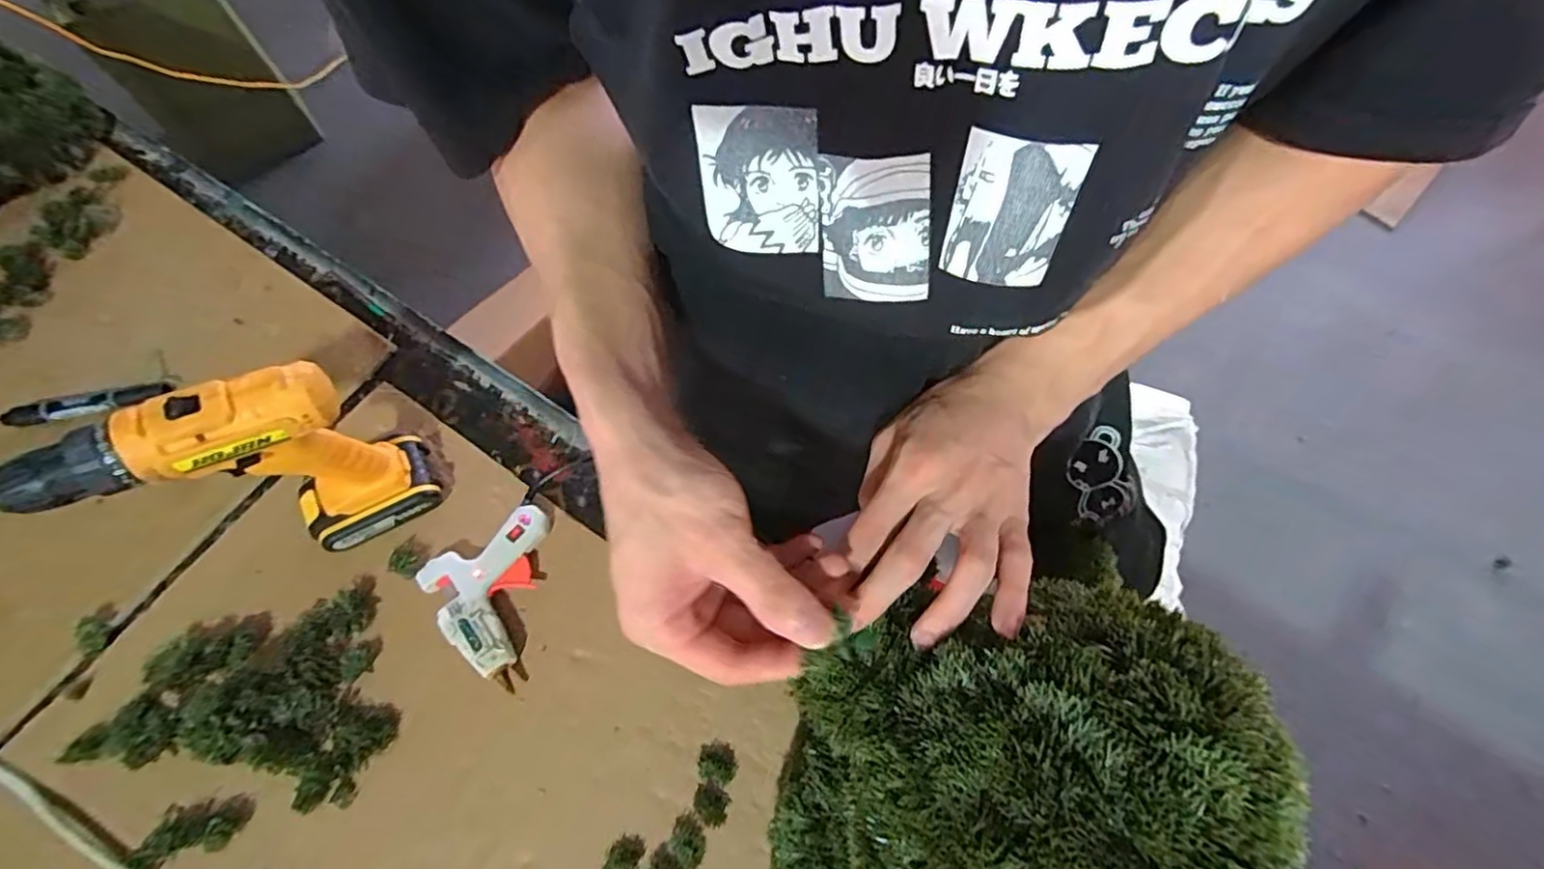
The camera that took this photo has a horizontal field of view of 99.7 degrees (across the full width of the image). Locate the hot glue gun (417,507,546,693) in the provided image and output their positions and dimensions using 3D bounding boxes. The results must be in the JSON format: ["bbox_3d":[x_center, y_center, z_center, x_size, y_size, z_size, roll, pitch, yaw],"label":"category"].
[{"bbox_3d":[-0.255,0.133,0.564,0.092,0.032,0.144,5,68,1],"label":"hot glue gun"}]

